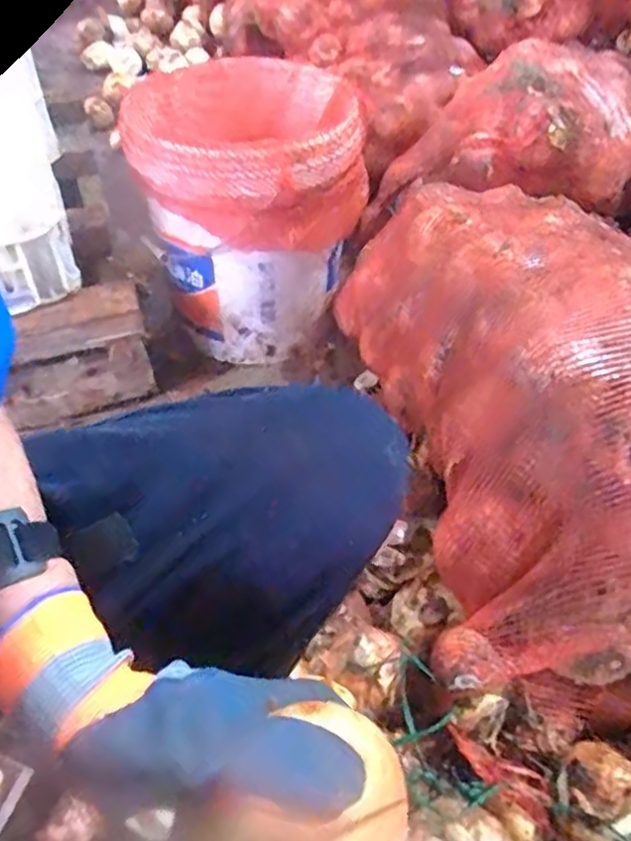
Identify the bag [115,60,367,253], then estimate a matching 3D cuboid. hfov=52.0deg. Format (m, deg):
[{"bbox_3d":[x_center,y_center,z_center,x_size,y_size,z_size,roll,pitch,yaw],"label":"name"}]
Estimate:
[{"bbox_3d":[-0.085,-0.346,0.841,0.291,0.148,0.283,5,48,4],"label":"bag"}]

